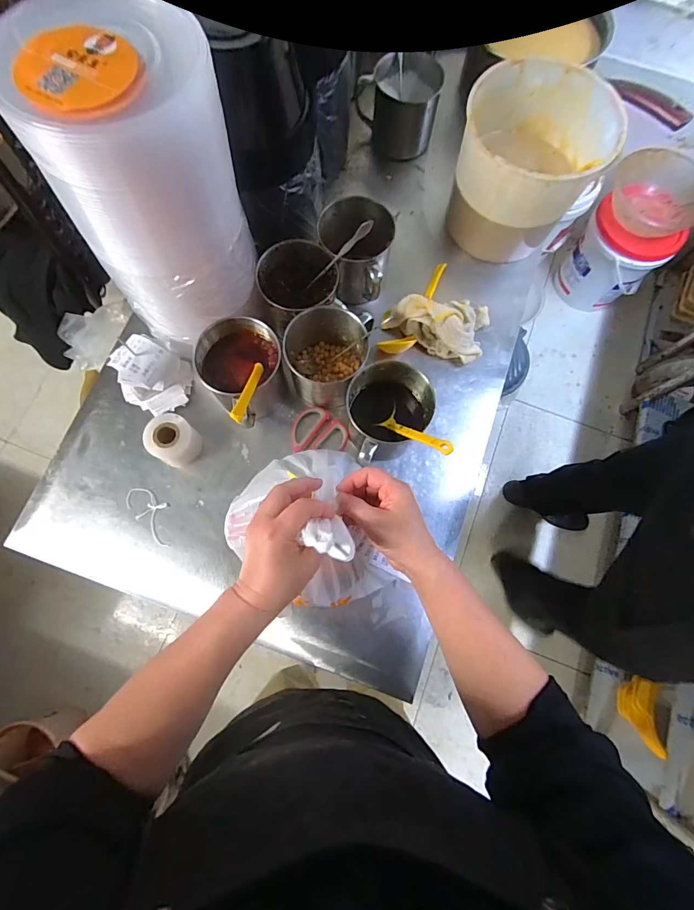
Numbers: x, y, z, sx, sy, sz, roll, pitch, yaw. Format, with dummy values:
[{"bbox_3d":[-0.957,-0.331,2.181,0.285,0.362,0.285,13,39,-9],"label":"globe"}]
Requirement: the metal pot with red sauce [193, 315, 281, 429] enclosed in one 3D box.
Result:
[{"bbox_3d":[-0.138,-0.115,0.562,0.110,0.119,0.111,0,76,-1],"label":"metal pot with red sauce"}]

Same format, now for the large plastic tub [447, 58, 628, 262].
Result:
[{"bbox_3d":[0.266,-0.432,0.621,0.193,0.181,0.208,0,76,-1],"label":"large plastic tub"}]

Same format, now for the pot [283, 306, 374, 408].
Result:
[{"bbox_3d":[-0.029,-0.142,0.576,0.106,0.103,0.116,16,76,3],"label":"pot"}]

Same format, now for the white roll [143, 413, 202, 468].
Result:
[{"bbox_3d":[-0.246,-0.020,0.569,0.060,0.054,0.061,0,76,-1],"label":"white roll"}]

